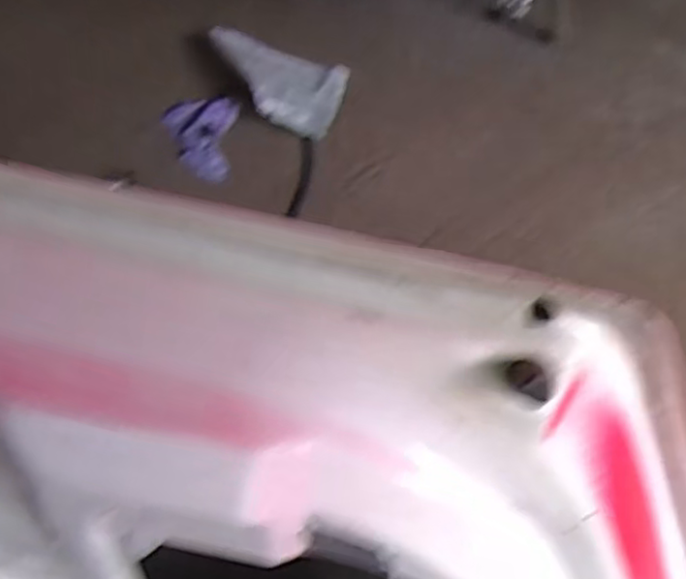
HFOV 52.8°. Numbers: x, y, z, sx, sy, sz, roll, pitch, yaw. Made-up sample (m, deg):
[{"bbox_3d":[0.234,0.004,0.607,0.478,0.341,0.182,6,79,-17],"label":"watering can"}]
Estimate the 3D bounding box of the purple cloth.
[{"bbox_3d":[-0.329,-0.350,1.560,0.163,0.021,0.276,2,54,1],"label":"purple cloth"}]

